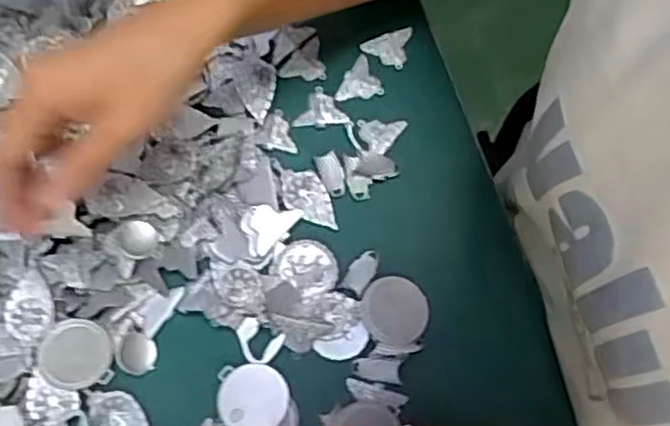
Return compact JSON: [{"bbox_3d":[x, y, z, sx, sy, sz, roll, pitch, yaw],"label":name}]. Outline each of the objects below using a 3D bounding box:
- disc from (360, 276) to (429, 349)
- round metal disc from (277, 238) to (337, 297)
[{"bbox_3d":[0.035,0.058,0.410,0.039,0.006,0.040,0,73,1],"label":"disc"},{"bbox_3d":[-0.016,0.032,0.418,0.036,0.004,0.031,32,76,10],"label":"round metal disc"}]

